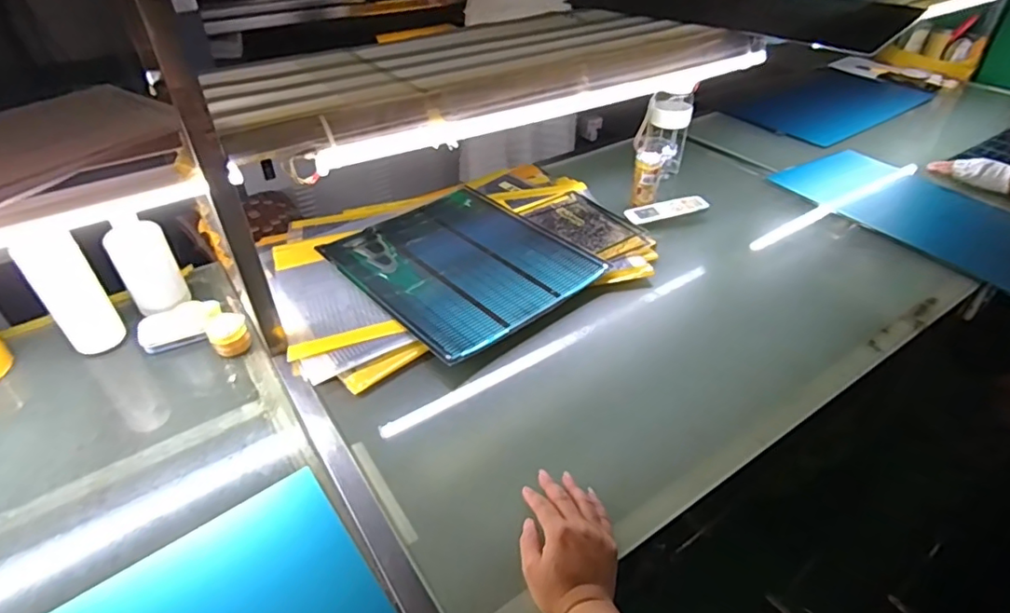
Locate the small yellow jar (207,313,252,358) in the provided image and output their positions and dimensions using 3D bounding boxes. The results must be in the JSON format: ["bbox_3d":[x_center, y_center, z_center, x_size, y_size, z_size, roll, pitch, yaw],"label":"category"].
[{"bbox_3d":[-0.398,0.040,0.808,0.051,0.037,0.055,0,38,0],"label":"small yellow jar"}]

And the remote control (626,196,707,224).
[{"bbox_3d":[0.318,-0.192,1.107,0.159,0.011,0.054,-12,47,-6],"label":"remote control"}]

